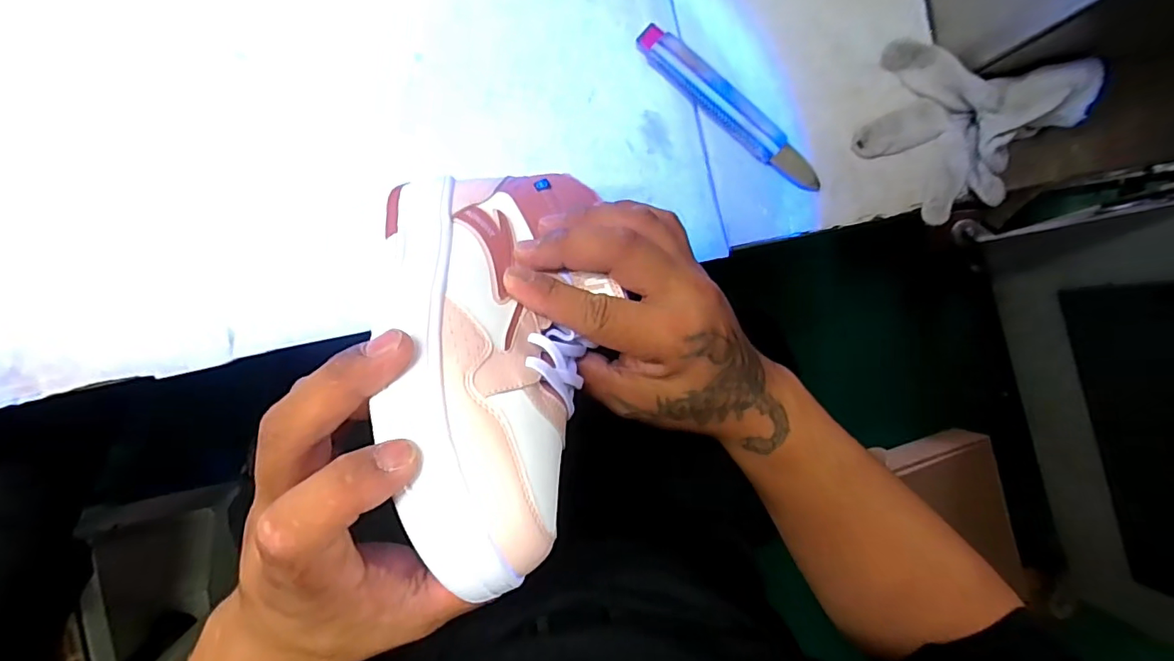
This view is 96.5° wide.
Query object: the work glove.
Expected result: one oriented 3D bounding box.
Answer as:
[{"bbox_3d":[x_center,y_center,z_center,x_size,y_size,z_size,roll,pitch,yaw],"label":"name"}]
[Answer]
[{"bbox_3d":[0.286,-0.143,0.386,0.162,0.037,0.115,5,90,-7],"label":"work glove"}]

